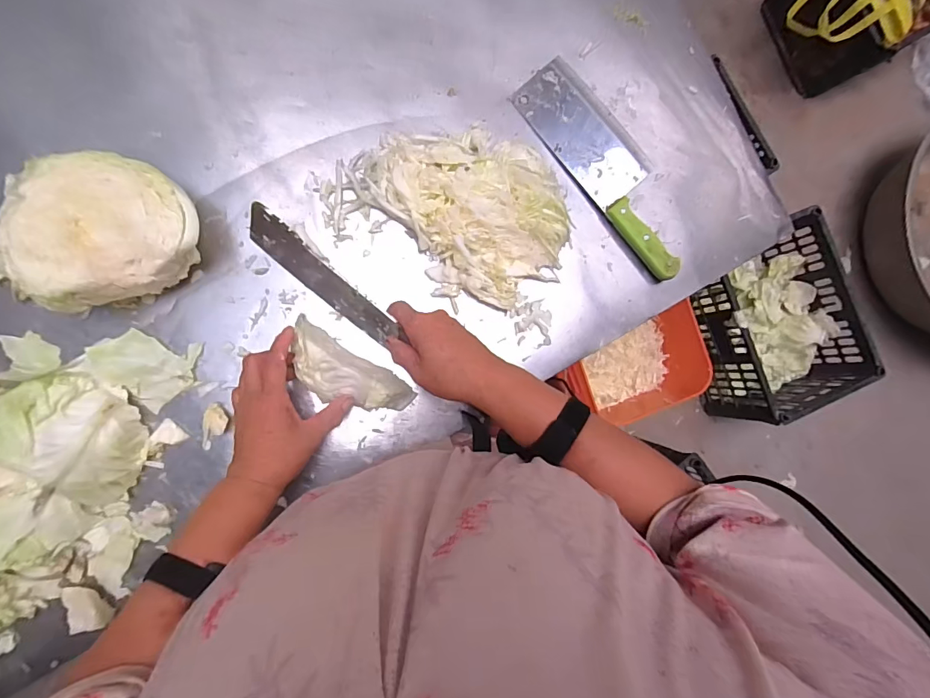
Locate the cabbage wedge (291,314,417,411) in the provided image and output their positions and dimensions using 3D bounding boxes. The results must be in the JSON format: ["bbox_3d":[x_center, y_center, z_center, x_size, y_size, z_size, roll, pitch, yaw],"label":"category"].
[{"bbox_3d":[-0.124,0.029,0.478,0.142,0.060,0.060,30,85,-7],"label":"cabbage wedge"}]

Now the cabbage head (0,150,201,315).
[{"bbox_3d":[-0.348,-0.113,0.438,0.162,0.092,0.138,-38,92,-7],"label":"cabbage head"}]

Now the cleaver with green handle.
[{"bbox_3d":[0.176,-0.216,0.544,0.081,0.021,0.282,-39,92,-7],"label":"cleaver with green handle"}]

